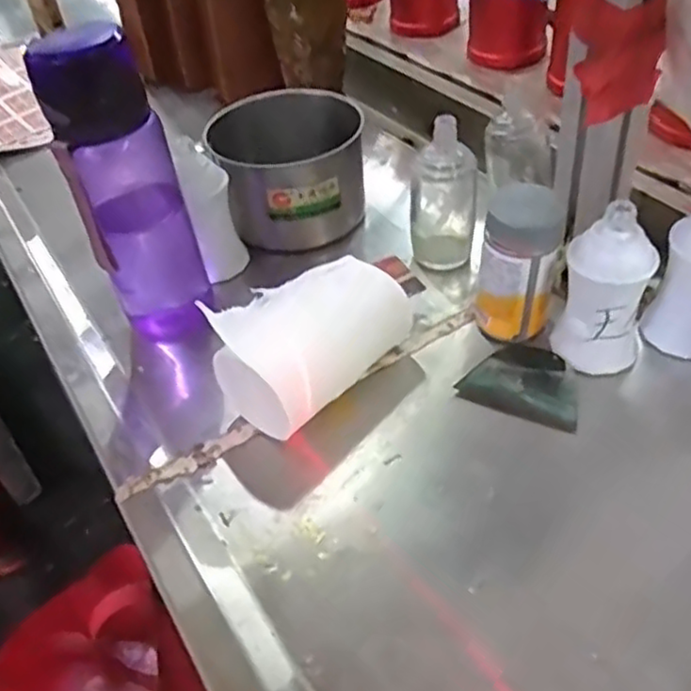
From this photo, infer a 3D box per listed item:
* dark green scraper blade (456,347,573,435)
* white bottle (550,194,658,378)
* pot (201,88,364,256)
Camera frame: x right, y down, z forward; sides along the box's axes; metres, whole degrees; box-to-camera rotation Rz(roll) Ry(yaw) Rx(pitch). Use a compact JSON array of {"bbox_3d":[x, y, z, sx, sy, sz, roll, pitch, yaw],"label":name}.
[{"bbox_3d":[0.127,0.024,0.497,0.080,0.019,0.054,18,52,21],"label":"dark green scraper blade"},{"bbox_3d":[0.177,-0.035,0.471,0.056,0.111,0.048,-16,48,-8],"label":"white bottle"},{"bbox_3d":[-0.049,-0.156,0.632,0.130,0.096,0.113,-14,47,-7],"label":"pot"}]

